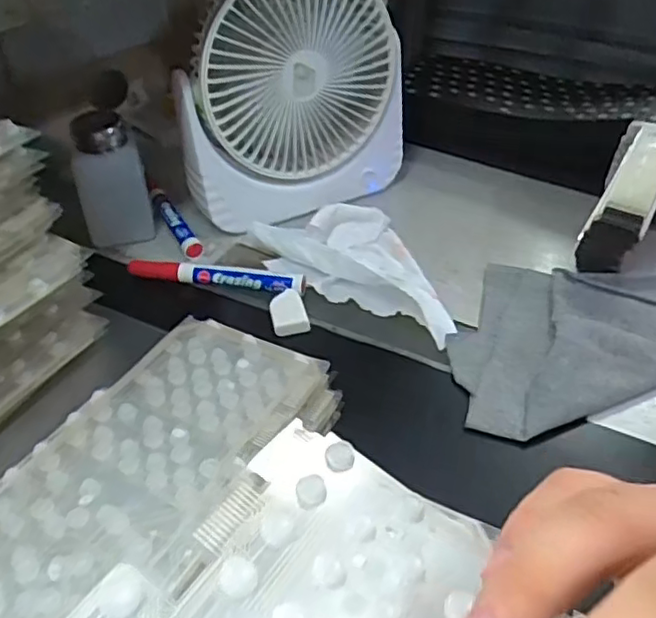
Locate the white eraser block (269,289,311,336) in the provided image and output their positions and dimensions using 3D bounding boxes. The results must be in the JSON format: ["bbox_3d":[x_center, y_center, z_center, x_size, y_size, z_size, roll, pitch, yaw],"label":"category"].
[{"bbox_3d":[-0.029,0.003,0.465,0.026,0.011,0.039,-10,40,-9],"label":"white eraser block"}]

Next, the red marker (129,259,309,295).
[{"bbox_3d":[-0.086,-0.027,0.497,0.140,0.017,0.018,7,40,12],"label":"red marker"}]

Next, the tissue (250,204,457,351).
[{"bbox_3d":[0.031,-0.040,0.496,0.174,0.032,0.087,25,47,30],"label":"tissue"}]

